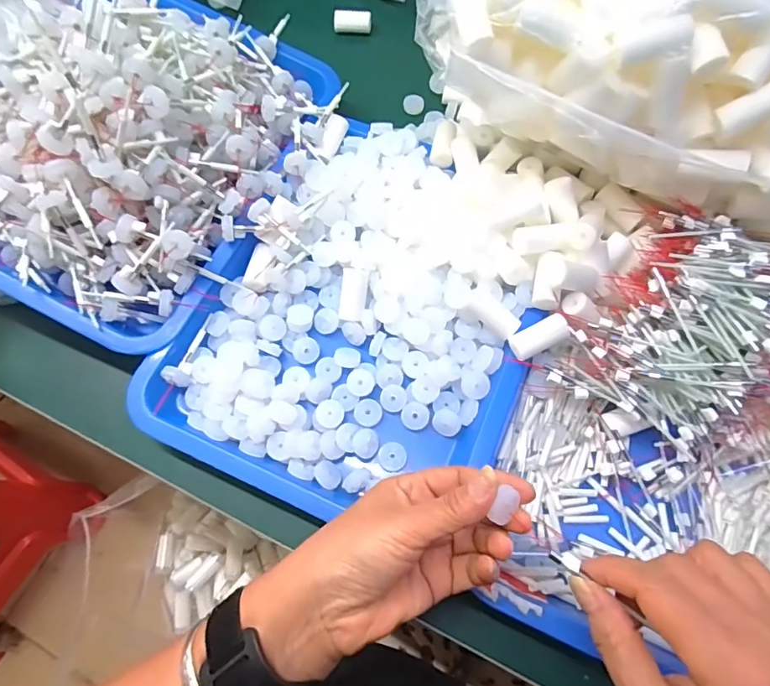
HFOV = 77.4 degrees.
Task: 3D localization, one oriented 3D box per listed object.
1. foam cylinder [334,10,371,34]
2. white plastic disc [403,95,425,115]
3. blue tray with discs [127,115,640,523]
[{"bbox_3d":[-0.036,-0.363,0.543,0.042,0.016,0.019,9,68,5],"label":"foam cylinder"},{"bbox_3d":[0.030,-0.249,0.500,0.021,0.005,0.027,10,69,5],"label":"white plastic disc"},{"bbox_3d":[0.005,-0.035,0.371,0.261,0.062,0.333,25,71,11],"label":"blue tray with discs"}]

